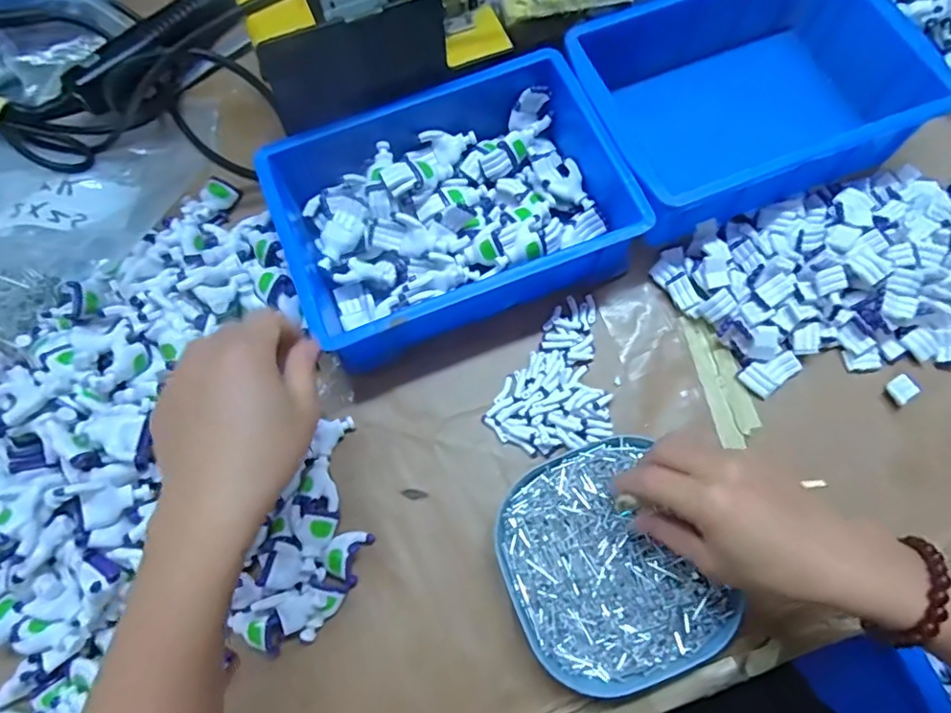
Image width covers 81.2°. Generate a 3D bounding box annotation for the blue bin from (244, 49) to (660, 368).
[{"bbox_3d":[-0.019,-0.115,0.418,0.243,0.059,0.181,-21,75,-5],"label":"blue bin"}]

